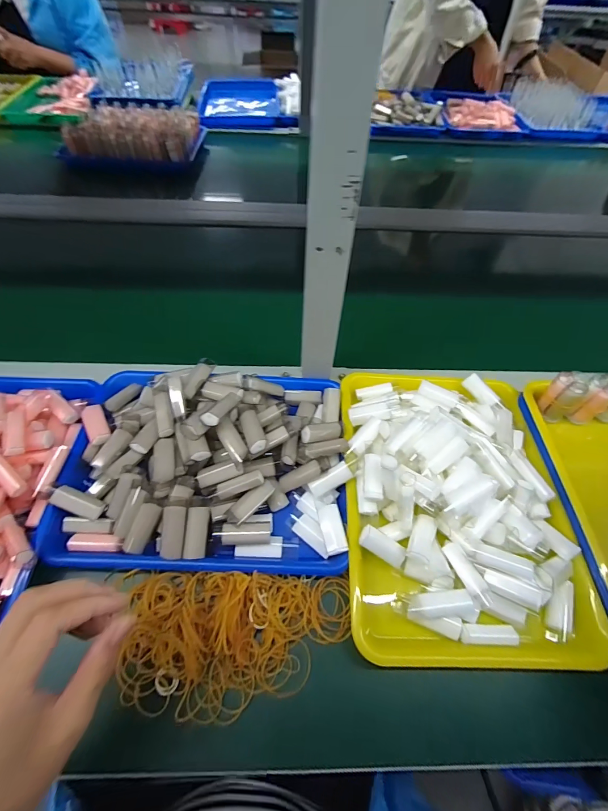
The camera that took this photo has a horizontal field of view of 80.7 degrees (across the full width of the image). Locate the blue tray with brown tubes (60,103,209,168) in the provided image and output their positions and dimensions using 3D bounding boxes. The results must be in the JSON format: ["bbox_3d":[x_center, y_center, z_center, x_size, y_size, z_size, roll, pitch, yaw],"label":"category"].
[{"bbox_3d":[-0.428,-0.680,0.908,0.304,0.082,0.191,1,56,-2],"label":"blue tray with brown tubes"}]

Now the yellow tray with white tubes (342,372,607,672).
[{"bbox_3d":[0.174,0.098,0.412,0.249,0.075,0.334,2,56,-1],"label":"yellow tray with white tubes"}]

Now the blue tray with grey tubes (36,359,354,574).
[{"bbox_3d":[-0.111,0.054,0.417,0.319,0.068,0.244,2,56,-1],"label":"blue tray with grey tubes"}]

